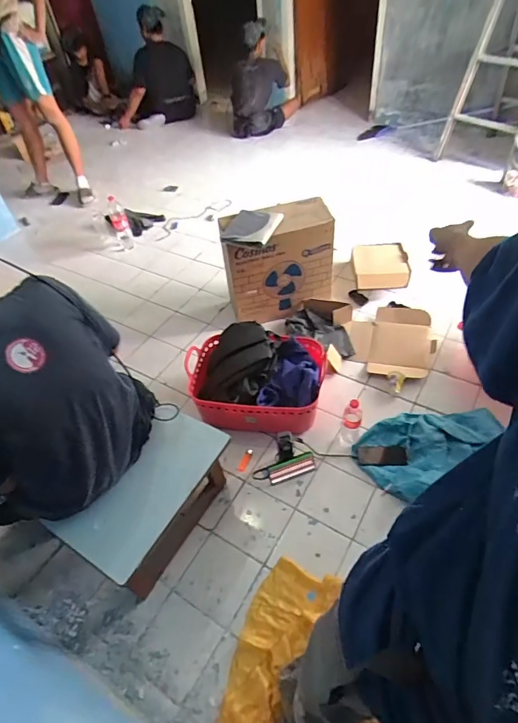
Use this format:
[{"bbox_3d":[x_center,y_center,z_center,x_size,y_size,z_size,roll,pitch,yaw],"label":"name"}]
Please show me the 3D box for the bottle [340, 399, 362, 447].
[{"bbox_3d":[0.324,0.211,1.464,0.060,0.214,0.066,18,52,19],"label":"bottle"}]

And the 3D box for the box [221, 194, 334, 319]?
[{"bbox_3d":[0.089,-0.439,1.877,0.469,0.453,0.193,-14,47,-6],"label":"box"}]

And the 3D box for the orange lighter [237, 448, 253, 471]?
[{"bbox_3d":[-0.048,0.358,1.516,0.026,0.007,0.093,16,52,18],"label":"orange lighter"}]

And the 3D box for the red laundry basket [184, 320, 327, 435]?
[{"bbox_3d":[-0.022,0.058,1.628,0.526,0.230,0.404,7,48,14],"label":"red laundry basket"}]

